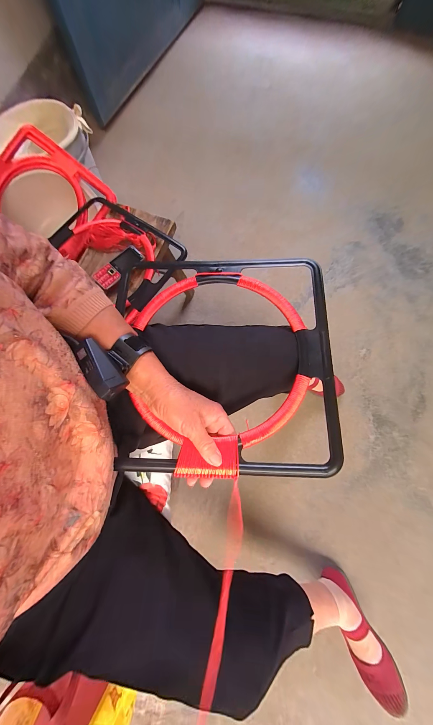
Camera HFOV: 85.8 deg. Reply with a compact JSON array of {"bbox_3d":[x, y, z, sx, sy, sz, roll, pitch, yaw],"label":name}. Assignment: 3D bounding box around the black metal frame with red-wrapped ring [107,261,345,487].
[{"bbox_3d":[0.003,-0.013,0.345,0.321,0.032,0.333,2,75,0],"label":"black metal frame with red-wrapped ring"}]

